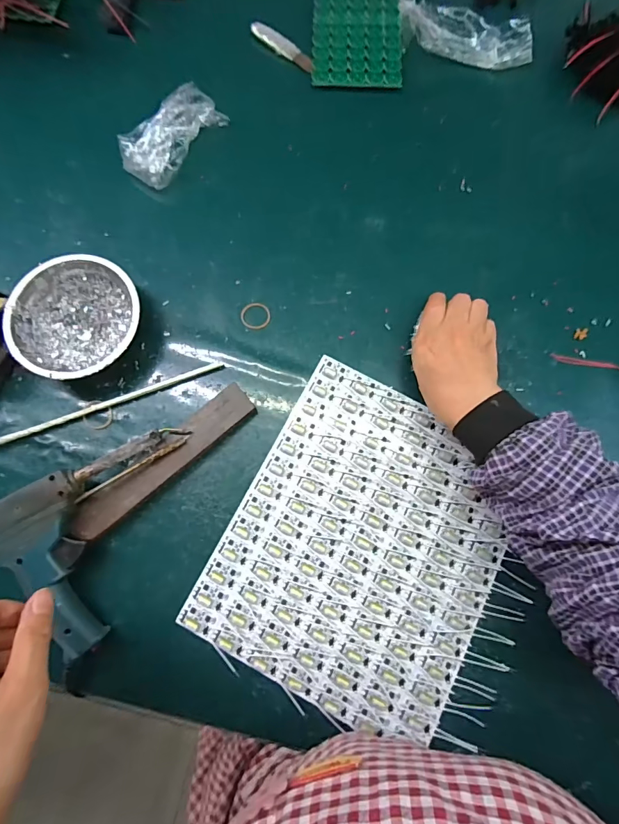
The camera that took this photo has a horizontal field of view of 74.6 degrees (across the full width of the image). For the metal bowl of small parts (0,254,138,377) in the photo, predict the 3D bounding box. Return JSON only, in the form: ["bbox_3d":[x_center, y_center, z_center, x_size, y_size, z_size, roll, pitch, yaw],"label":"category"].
[{"bbox_3d":[-0.232,-0.092,0.414,0.121,0.039,0.125,0,78,-2],"label":"metal bowl of small parts"}]

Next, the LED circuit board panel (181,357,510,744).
[{"bbox_3d":[0.054,0.122,0.385,0.239,0.005,0.282,27,78,4],"label":"LED circuit board panel"}]

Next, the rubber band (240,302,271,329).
[{"bbox_3d":[-0.058,-0.104,0.437,0.031,0.004,0.029,0,78,-2],"label":"rubber band"}]

